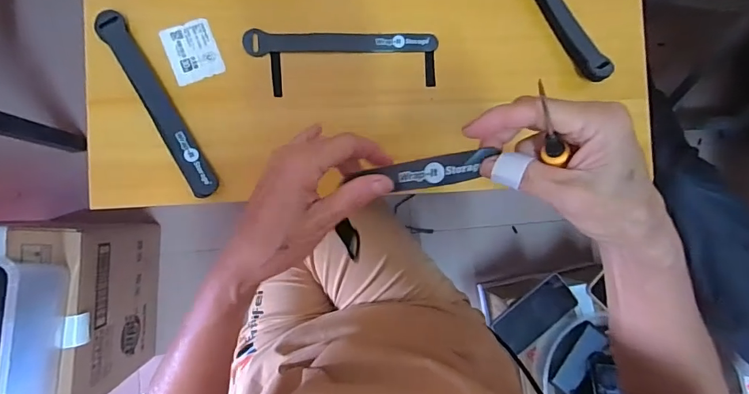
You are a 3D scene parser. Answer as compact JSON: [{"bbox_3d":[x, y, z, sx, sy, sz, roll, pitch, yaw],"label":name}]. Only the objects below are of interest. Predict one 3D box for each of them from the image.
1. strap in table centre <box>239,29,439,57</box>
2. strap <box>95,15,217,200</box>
[{"bbox_3d":[-0.033,-0.160,0.436,0.196,0.004,0.025,-1,90,-6],"label":"strap in table centre"},{"bbox_3d":[-0.211,-0.089,0.410,0.026,0.015,0.197,-30,93,-5],"label":"strap"}]

